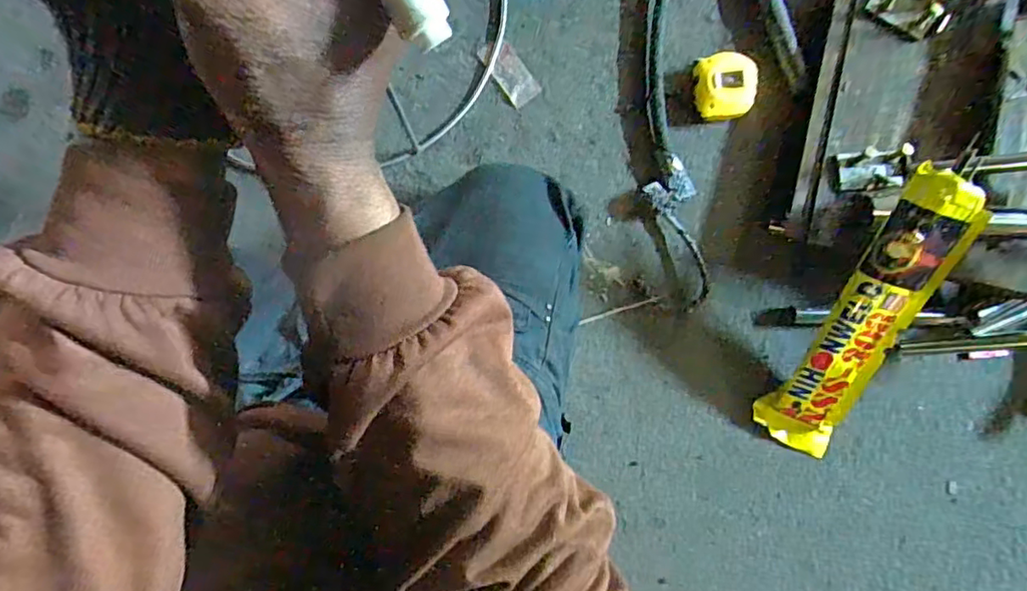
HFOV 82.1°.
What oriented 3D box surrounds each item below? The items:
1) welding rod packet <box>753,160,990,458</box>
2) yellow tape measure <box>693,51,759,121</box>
[{"bbox_3d":[0.357,0.030,0.601,0.080,0.027,0.319,18,116,-2],"label":"welding rod packet"},{"bbox_3d":[0.241,-0.240,0.681,0.065,0.035,0.075,1,87,-1],"label":"yellow tape measure"}]

